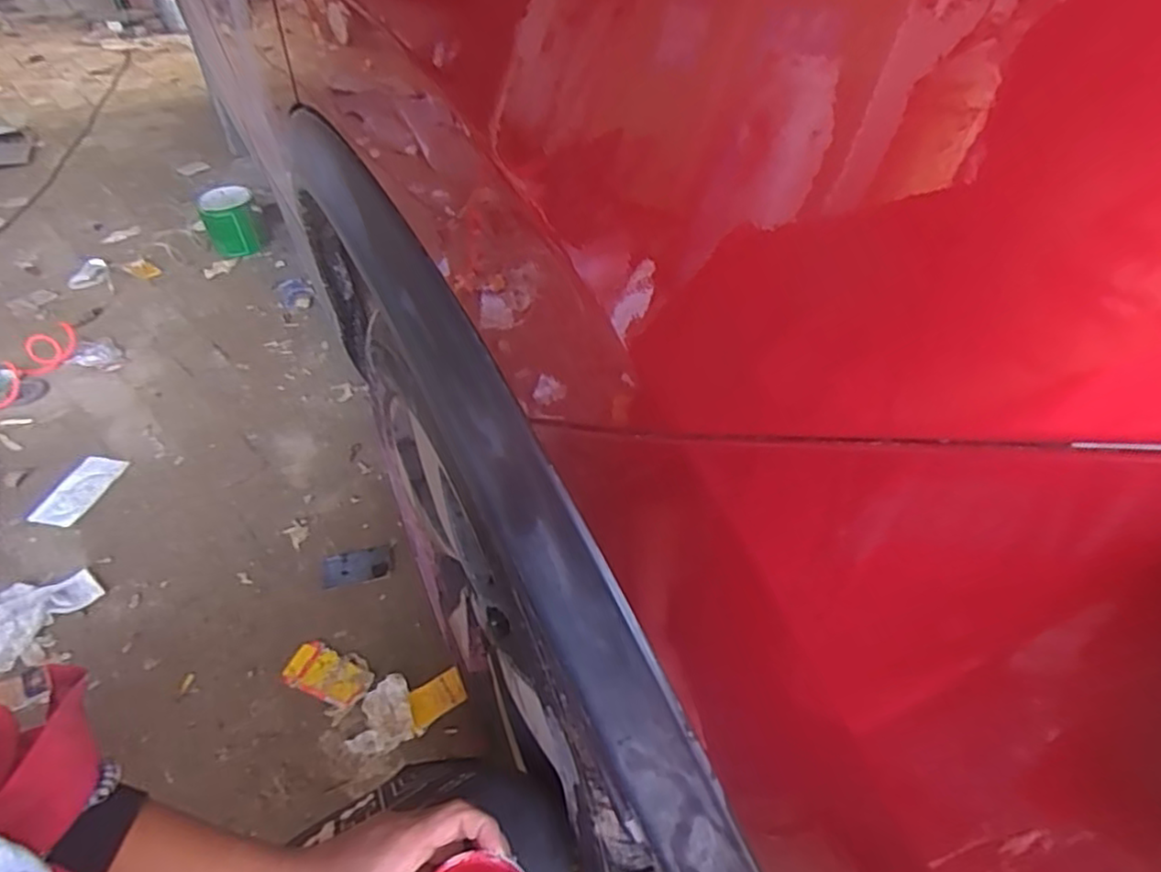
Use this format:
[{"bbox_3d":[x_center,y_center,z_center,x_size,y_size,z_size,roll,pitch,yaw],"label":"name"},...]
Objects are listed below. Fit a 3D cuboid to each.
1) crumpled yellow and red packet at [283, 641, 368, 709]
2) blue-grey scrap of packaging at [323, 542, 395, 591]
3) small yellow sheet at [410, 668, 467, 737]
[{"bbox_3d":[-0.395,0.369,1.043,0.139,0.006,0.072,17,46,19],"label":"crumpled yellow and red packet"},{"bbox_3d":[-0.400,0.232,1.203,0.121,0.004,0.074,-10,43,-8],"label":"blue-grey scrap of packaging"},{"bbox_3d":[-0.216,0.395,1.004,0.087,0.010,0.060,-24,47,-21],"label":"small yellow sheet"}]

